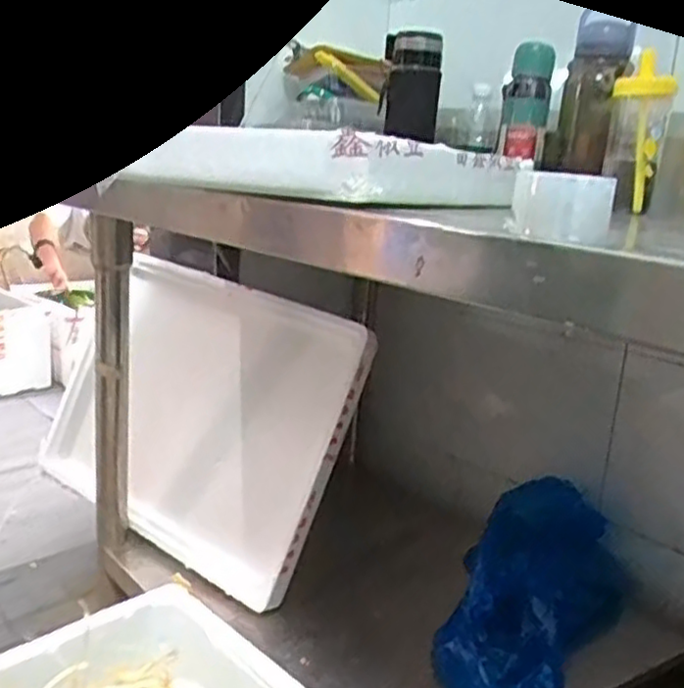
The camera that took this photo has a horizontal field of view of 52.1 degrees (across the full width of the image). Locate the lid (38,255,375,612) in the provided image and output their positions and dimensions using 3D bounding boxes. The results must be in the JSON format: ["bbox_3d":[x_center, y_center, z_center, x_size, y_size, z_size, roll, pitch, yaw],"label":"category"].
[{"bbox_3d":[-0.252,0.109,1.165,0.577,0.442,0.037,18,-1,31],"label":"lid"}]

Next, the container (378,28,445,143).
[{"bbox_3d":[0.101,-0.373,1.030,0.083,0.161,0.071,4,12,1],"label":"container"}]

